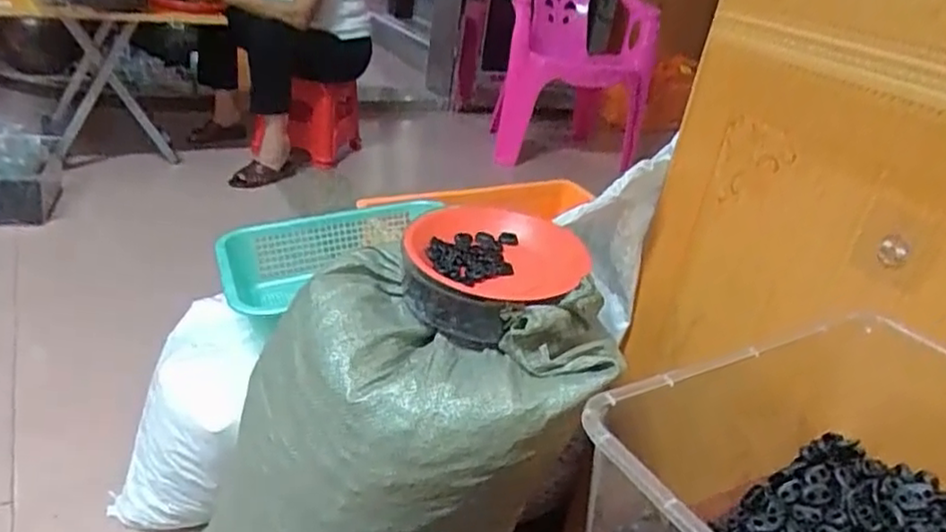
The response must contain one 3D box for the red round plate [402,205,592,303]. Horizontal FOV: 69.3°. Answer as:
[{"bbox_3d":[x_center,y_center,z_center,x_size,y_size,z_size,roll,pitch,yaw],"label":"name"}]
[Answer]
[{"bbox_3d":[0.026,-0.011,0.730,0.191,0.034,0.179,6,27,-3],"label":"red round plate"}]

